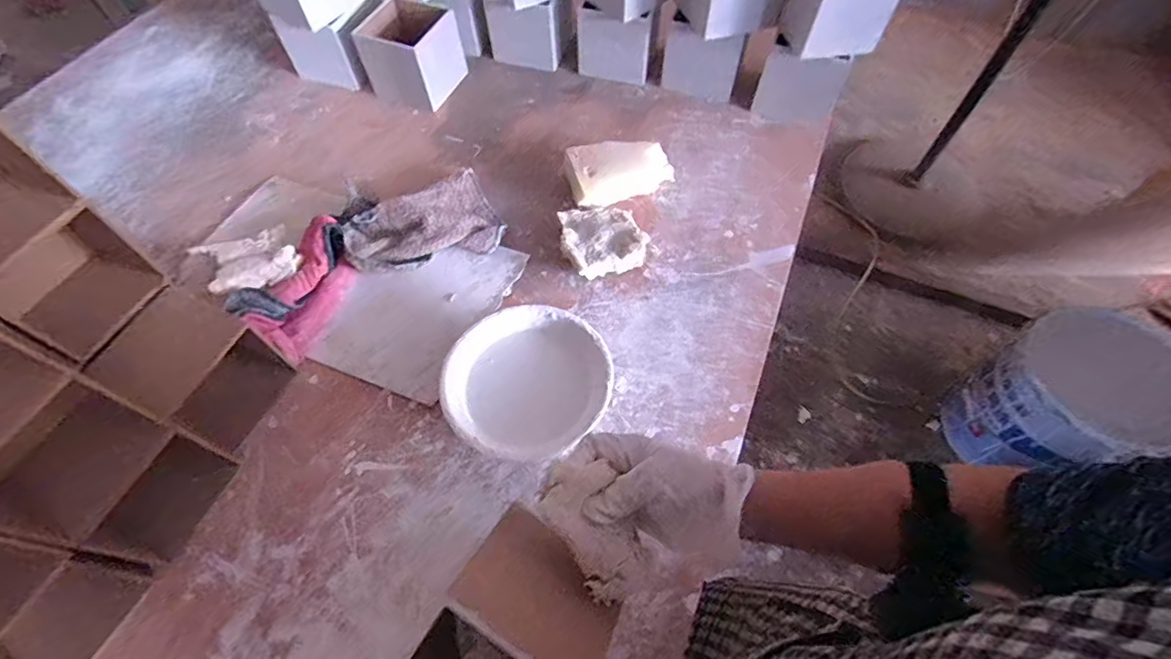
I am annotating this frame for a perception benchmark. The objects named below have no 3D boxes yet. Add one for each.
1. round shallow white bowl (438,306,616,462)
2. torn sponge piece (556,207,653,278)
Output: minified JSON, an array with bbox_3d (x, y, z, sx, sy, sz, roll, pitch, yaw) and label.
[{"bbox_3d":[-0.060,0.061,0.575,0.170,0.057,0.161,0,59,1],"label":"round shallow white bowl"},{"bbox_3d":[0.019,-0.118,0.690,0.103,0.040,0.112,-16,60,-8],"label":"torn sponge piece"}]

